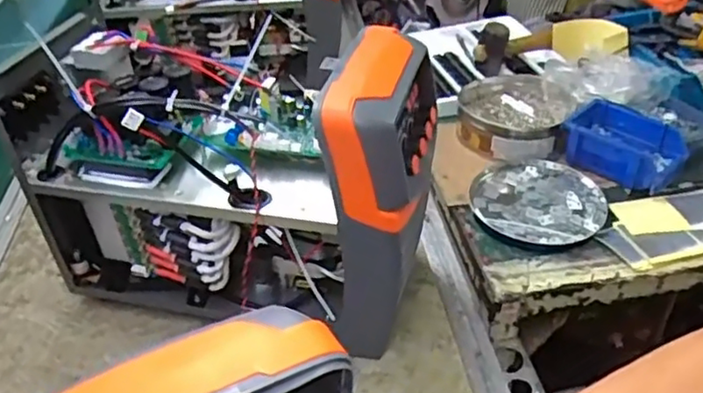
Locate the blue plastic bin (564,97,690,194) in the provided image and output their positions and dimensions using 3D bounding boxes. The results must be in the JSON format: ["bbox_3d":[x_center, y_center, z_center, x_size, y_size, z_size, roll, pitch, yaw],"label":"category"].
[{"bbox_3d":[0.425,-0.082,0.991,0.168,0.071,0.135,25,46,33],"label":"blue plastic bin"}]

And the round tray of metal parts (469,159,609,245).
[{"bbox_3d":[0.271,0.005,0.932,0.184,0.023,0.183,-3,37,2],"label":"round tray of metal parts"}]

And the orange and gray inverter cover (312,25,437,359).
[{"bbox_3d":[0.035,0.000,0.708,0.106,0.317,0.189,4,38,11],"label":"orange and gray inverter cover"}]

